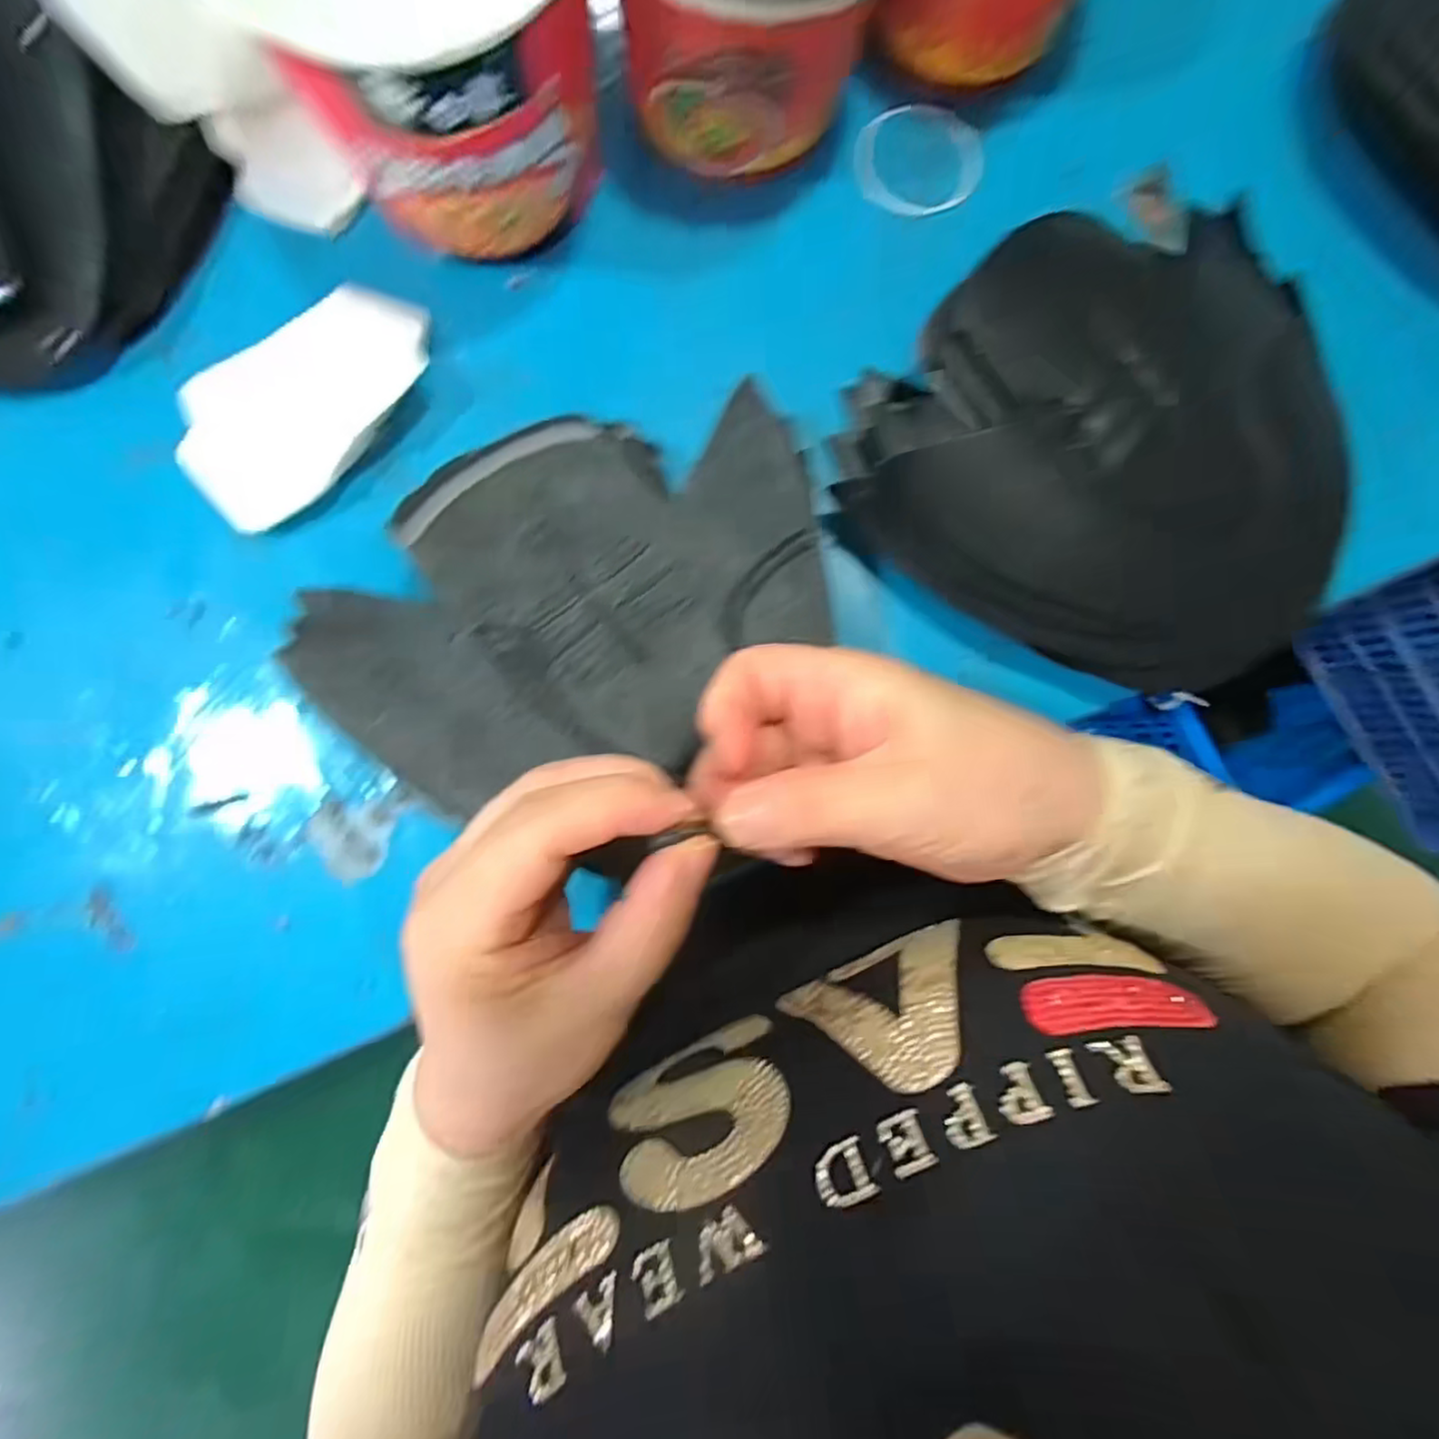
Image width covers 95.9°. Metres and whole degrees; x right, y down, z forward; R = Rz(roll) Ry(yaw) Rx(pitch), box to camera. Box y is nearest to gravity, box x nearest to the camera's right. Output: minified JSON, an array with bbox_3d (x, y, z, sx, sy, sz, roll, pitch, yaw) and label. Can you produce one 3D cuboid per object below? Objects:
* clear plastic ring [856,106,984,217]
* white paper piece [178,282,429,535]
[{"bbox_3d":[0.097,-0.269,0.313,0.062,0.009,0.047,0,87,-5],"label":"clear plastic ring"},{"bbox_3d":[-0.172,-0.134,0.272,0.058,0.017,0.114,40,84,-2],"label":"white paper piece"}]

